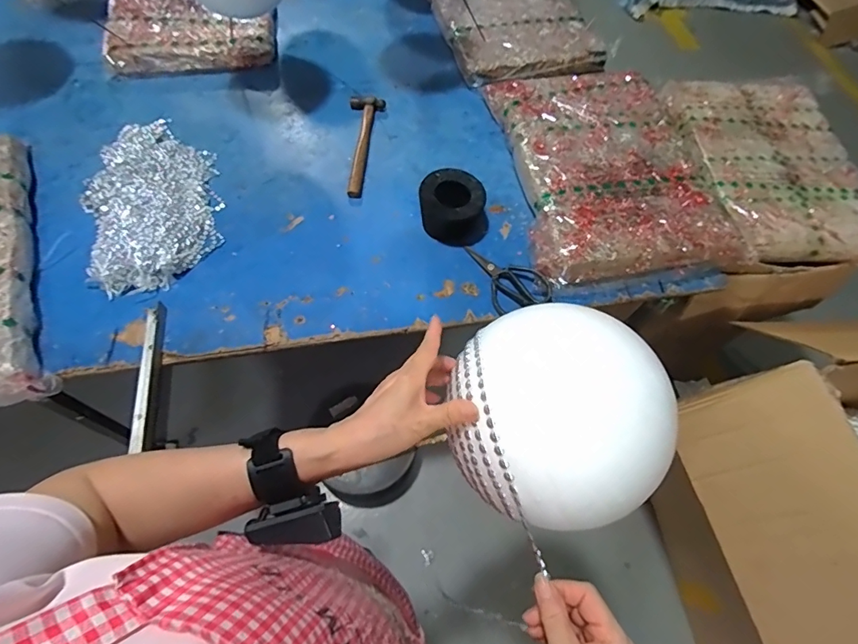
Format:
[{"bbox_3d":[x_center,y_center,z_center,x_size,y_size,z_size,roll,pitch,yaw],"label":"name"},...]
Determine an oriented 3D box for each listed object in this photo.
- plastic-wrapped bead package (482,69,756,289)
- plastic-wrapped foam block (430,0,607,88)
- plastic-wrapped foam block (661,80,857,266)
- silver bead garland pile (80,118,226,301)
[{"bbox_3d":[0.346,-0.309,0.902,0.364,0.059,0.509,-6,62,-7],"label":"plastic-wrapped bead package"},{"bbox_3d":[0.194,-0.798,1.149,0.351,0.075,0.562,-10,62,-9],"label":"plastic-wrapped foam block"},{"bbox_3d":[0.756,-0.356,0.996,0.366,0.048,0.519,-2,62,-5],"label":"plastic-wrapped foam block"},{"bbox_3d":[-0.500,-0.228,0.815,0.214,0.033,0.392,-15,63,-12],"label":"silver bead garland pile"}]

